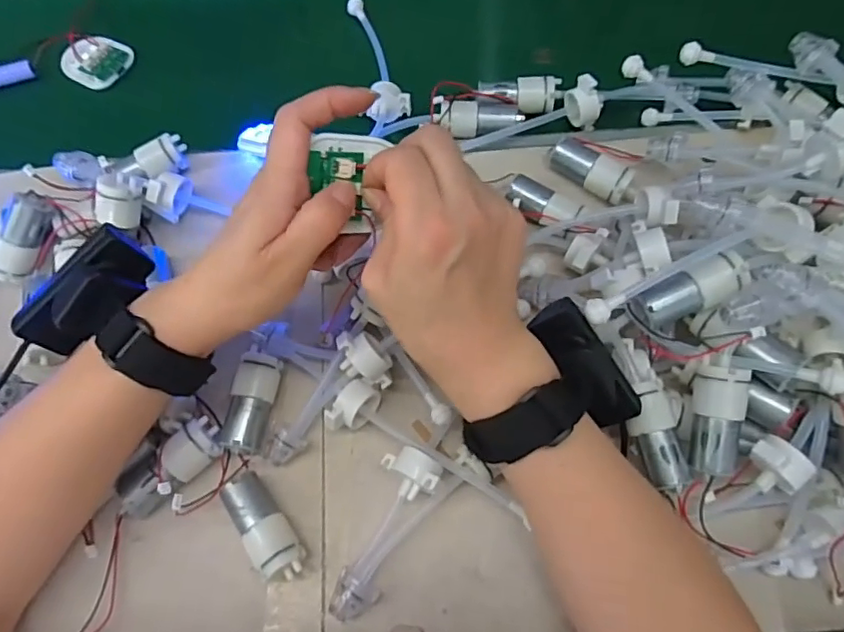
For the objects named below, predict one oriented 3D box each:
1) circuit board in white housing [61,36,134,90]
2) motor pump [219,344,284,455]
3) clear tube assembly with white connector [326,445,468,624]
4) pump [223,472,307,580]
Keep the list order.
[{"bbox_3d":[-0.278,-0.219,0.488,0.053,0.012,0.050,39,73,15],"label":"circuit board in white housing"},{"bbox_3d":[-0.106,0.054,0.358,0.025,0.022,0.062,11,68,5],"label":"motor pump"},{"bbox_3d":[-0.022,0.120,0.322,0.041,0.028,0.095,32,72,13],"label":"clear tube assembly with white connector"},{"bbox_3d":[-0.089,0.120,0.326,0.023,0.026,0.062,-36,71,-13],"label":"pump"}]

